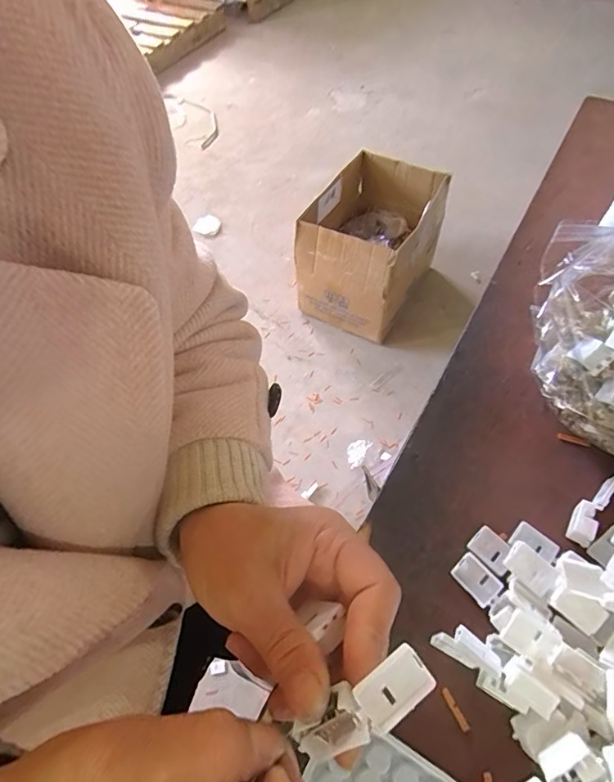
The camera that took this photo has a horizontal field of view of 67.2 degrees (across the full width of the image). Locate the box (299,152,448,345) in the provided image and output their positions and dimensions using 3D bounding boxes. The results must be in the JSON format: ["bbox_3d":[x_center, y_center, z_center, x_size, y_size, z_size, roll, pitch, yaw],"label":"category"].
[{"bbox_3d":[0.169,-0.403,1.286,0.309,0.271,0.394,24,61,17],"label":"box"}]

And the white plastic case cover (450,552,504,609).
[{"bbox_3d":[0.105,0.117,0.287,0.020,0.006,0.028,-50,54,14],"label":"white plastic case cover"}]

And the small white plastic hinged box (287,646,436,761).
[{"bbox_3d":[0.021,0.118,0.174,0.053,0.014,0.021,-36,92,-12],"label":"small white plastic hinged box"}]

